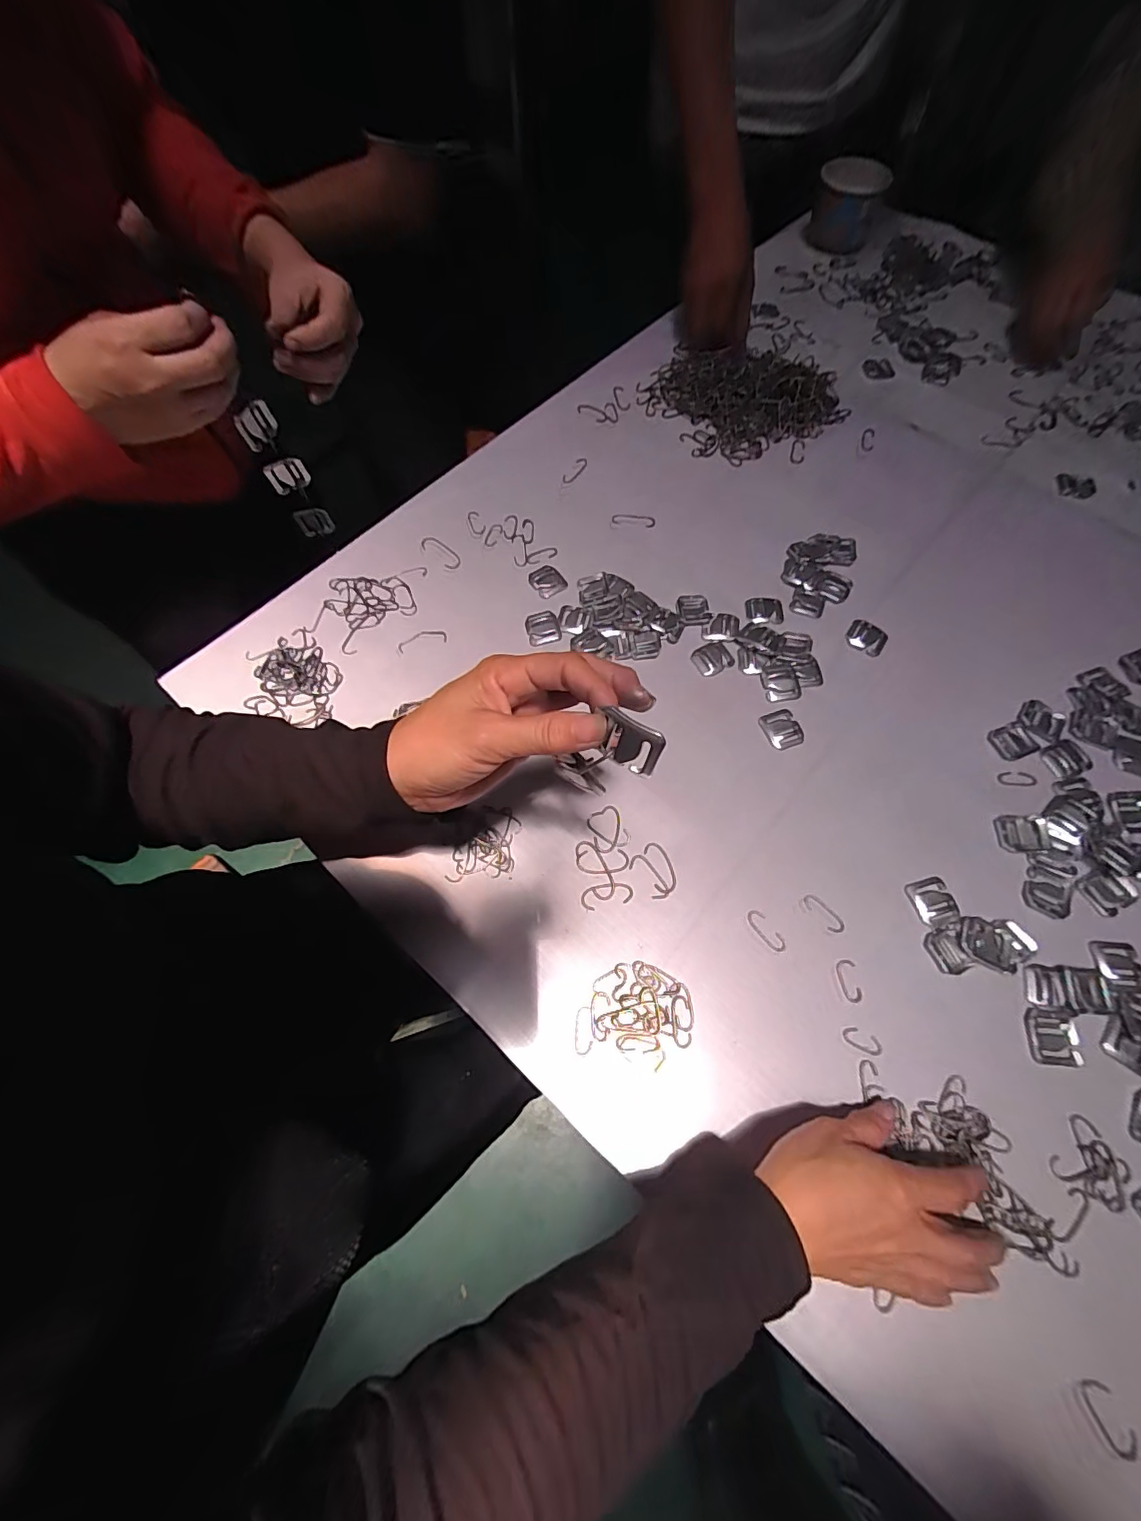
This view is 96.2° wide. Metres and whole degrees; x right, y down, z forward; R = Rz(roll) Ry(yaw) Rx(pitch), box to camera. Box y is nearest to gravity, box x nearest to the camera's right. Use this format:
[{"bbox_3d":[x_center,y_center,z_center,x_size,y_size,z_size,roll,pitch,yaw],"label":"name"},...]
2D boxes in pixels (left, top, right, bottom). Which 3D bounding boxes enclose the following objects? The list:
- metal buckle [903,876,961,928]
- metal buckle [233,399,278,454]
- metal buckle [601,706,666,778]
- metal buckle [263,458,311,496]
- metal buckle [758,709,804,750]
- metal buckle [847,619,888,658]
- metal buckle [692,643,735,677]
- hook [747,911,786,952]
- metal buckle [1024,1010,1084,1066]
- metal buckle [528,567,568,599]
[{"bbox_3d":[0.278,0.109,0.391,0.030,0.004,0.036,-17,68,-6],"label":"metal buckle"},{"bbox_3d":[-0.270,-0.289,0.442,0.032,0.037,0.007,-28,70,-10],"label":"metal buckle"},{"bbox_3d":[0.028,-0.007,0.226,0.026,0.032,0.008,27,50,12],"label":"metal buckle"},{"bbox_3d":[-0.268,-0.271,0.486,0.036,0.032,0.008,-29,70,-11],"label":"metal buckle"},{"bbox_3d":[0.186,-0.027,0.449,0.030,0.004,0.035,-20,69,-8],"label":"metal buckle"},{"bbox_3d":[0.280,-0.117,0.483,0.034,0.004,0.031,30,71,12],"label":"metal buckle"},{"bbox_3d":[0.133,-0.095,0.477,0.036,0.004,0.029,-27,70,-10],"label":"metal buckle"},{"bbox_3d":[0.147,0.128,0.383,0.013,0.004,0.034,-34,71,-12],"label":"hook"},{"bbox_3d":[0.333,0.191,0.351,0.032,0.004,0.033,4,68,2],"label":"metal buckle"},{"bbox_3d":[-0.023,-0.178,0.509,0.029,0.004,0.037,-31,71,-11],"label":"metal buckle"}]

